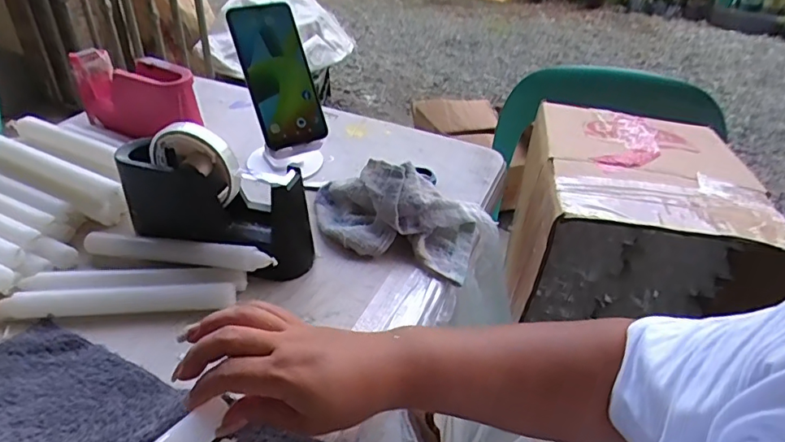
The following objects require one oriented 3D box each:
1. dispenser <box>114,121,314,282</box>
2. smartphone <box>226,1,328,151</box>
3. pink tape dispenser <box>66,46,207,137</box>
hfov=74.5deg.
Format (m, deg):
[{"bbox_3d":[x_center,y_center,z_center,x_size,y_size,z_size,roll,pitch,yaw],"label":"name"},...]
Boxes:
[{"bbox_3d":[-0.165,-0.023,0.487,0.179,0.124,0.068,17,39,17],"label":"dispenser"},{"bbox_3d":[-0.132,-0.167,0.595,0.074,0.162,0.015,-18,5,-19],"label":"smartphone"},{"bbox_3d":[-0.325,-0.159,0.663,0.181,0.085,0.056,20,40,21],"label":"pink tape dispenser"}]

